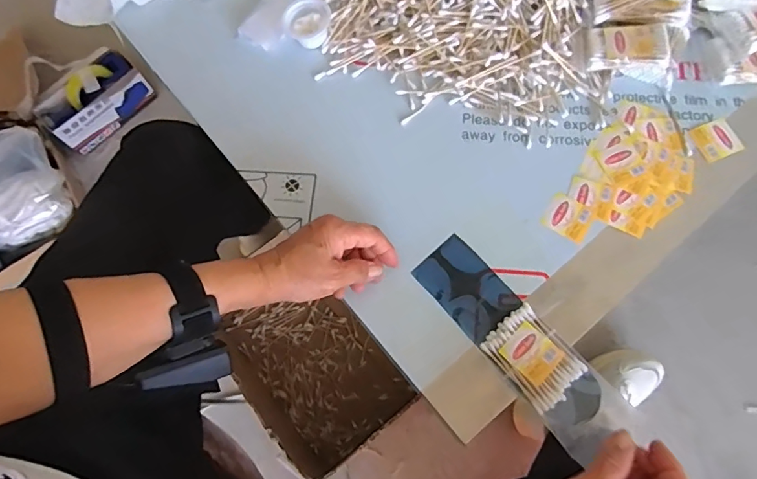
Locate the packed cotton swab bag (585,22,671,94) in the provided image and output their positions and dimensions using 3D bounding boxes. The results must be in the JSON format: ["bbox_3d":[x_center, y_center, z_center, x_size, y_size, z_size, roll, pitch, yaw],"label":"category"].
[{"bbox_3d":[0.264,-0.194,0.508,0.092,0.041,0.053,7,72,5],"label":"packed cotton swab bag"}]

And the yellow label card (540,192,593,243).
[{"bbox_3d":[0.186,-0.022,0.476,0.042,0.004,0.039,30,75,12],"label":"yellow label card"}]

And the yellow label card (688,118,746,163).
[{"bbox_3d":[0.344,-0.102,0.494,0.043,0.004,0.039,-21,72,-5],"label":"yellow label card"}]

